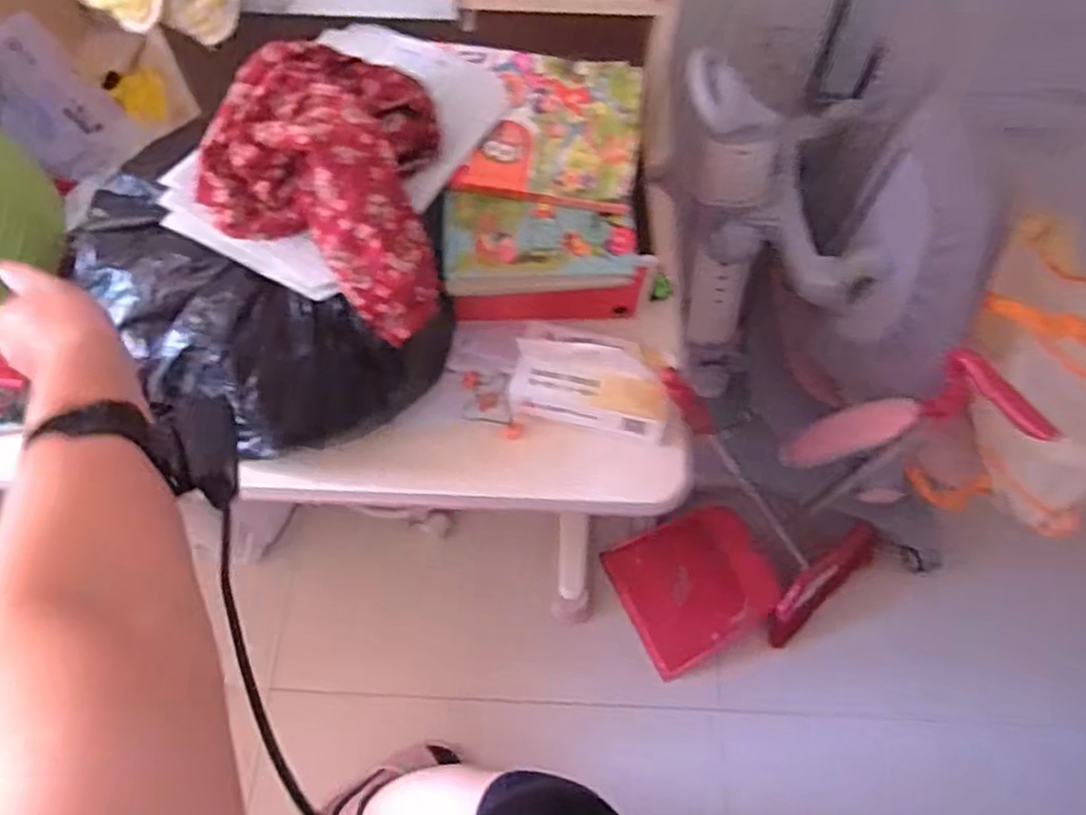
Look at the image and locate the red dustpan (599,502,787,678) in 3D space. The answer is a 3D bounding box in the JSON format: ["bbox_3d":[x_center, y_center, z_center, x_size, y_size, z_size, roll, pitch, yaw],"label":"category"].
[{"bbox_3d":[0.271,0.316,1.311,0.259,0.022,0.235,-29,78,11],"label":"red dustpan"}]

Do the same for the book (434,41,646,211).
[{"bbox_3d":[0.003,-0.280,0.728,0.180,0.017,0.177,6,68,1],"label":"book"}]

